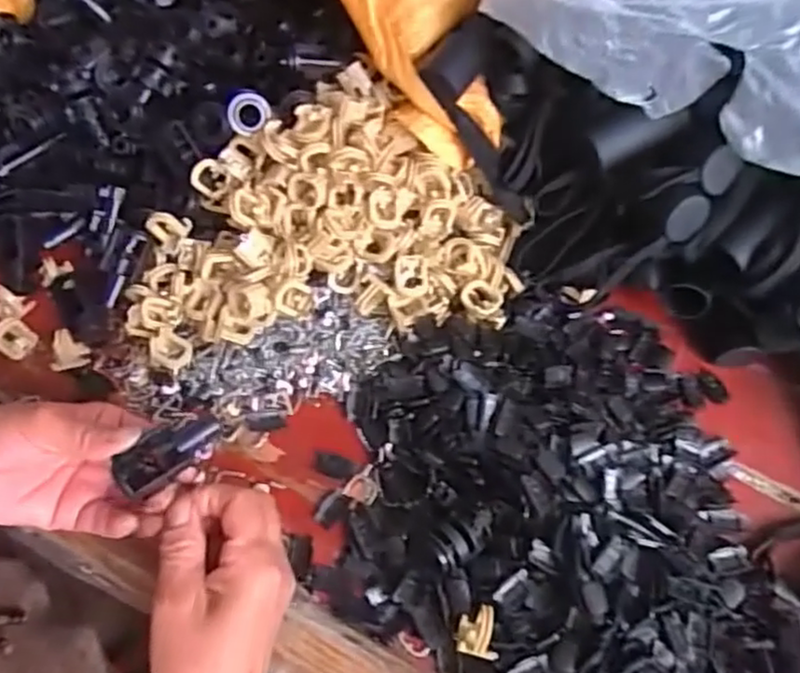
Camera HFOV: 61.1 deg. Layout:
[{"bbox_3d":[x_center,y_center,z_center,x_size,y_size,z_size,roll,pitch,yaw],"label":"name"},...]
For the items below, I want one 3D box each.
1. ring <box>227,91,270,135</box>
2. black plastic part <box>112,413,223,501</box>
[{"bbox_3d":[-0.099,-0.146,0.445,0.027,0.026,0.006,5,25,-3],"label":"ring"},{"bbox_3d":[-0.113,0.058,0.337,0.050,0.015,0.025,-26,67,-15],"label":"black plastic part"}]

